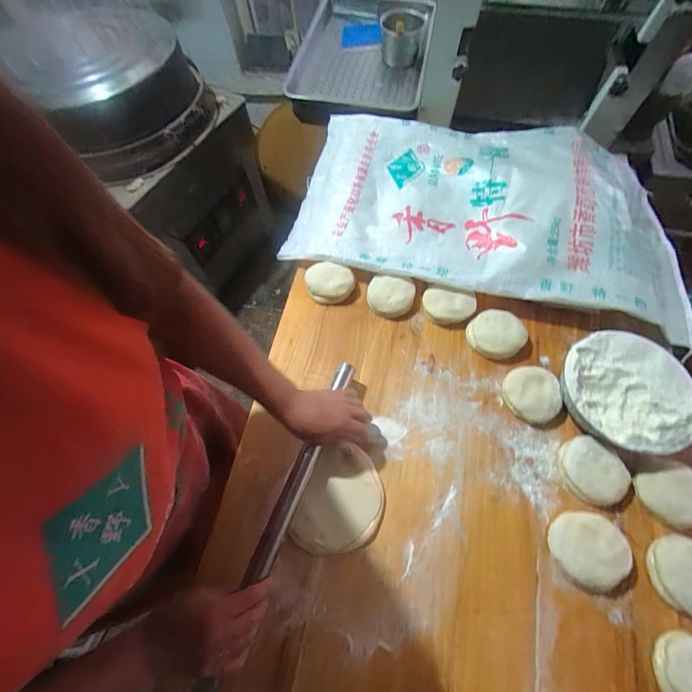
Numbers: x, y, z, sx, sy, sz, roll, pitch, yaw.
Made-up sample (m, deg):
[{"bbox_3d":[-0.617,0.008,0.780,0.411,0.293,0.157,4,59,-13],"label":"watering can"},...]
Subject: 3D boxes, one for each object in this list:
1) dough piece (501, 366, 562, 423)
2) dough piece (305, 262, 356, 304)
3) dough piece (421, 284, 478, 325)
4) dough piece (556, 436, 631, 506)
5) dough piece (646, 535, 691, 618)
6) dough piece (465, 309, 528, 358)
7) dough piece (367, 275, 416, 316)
[{"bbox_3d":[0.323,0.081,0.583,0.088,0.038,0.092,-1,65,2],"label":"dough piece"},{"bbox_3d":[-0.036,-0.130,0.688,0.101,0.036,0.081,15,66,10],"label":"dough piece"},{"bbox_3d":[0.199,-0.077,0.662,0.097,0.041,0.064,16,67,10],"label":"dough piece"},{"bbox_3d":[0.382,0.192,0.522,0.081,0.033,0.100,-13,65,-3],"label":"dough piece"},{"bbox_3d":[0.468,0.314,0.460,0.080,0.028,0.095,10,66,7],"label":"dough piece"},{"bbox_3d":[0.284,-0.024,0.632,0.093,0.040,0.092,-1,65,2],"label":"dough piece"},{"bbox_3d":[0.088,-0.101,0.671,0.093,0.043,0.075,11,66,8],"label":"dough piece"}]

